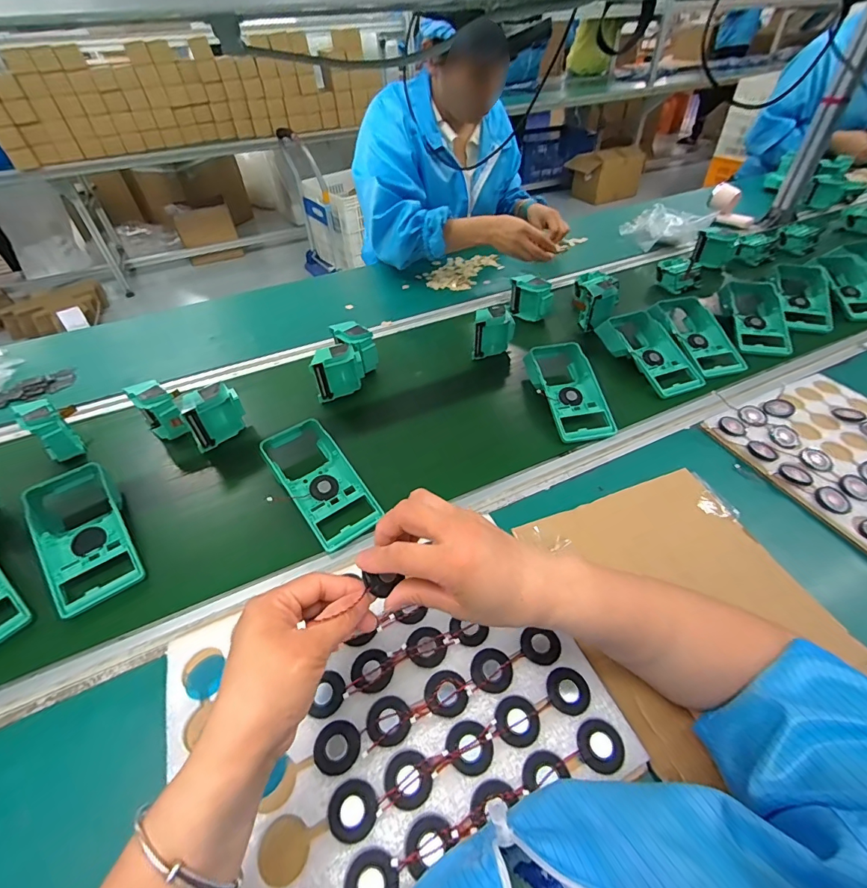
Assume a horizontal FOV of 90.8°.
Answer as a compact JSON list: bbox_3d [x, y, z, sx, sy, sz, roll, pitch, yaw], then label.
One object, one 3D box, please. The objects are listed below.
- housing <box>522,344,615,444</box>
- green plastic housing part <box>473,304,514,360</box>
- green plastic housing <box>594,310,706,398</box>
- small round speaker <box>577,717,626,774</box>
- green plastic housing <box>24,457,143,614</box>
[{"bbox_3d":[0.203,-0.081,0.635,0.093,0.055,0.170,-9,46,-4],"label":"housing"},{"bbox_3d":[0.099,-0.193,0.736,0.074,0.079,0.034,-22,49,-17],"label":"green plastic housing part"},{"bbox_3d":[0.356,-0.152,0.702,0.090,0.045,0.192,-17,47,-12],"label":"green plastic housing"},{"bbox_3d":[0.124,0.223,0.317,0.032,0.004,0.032,-2,46,2],"label":"small round speaker"},{"bbox_3d":[-0.402,0.095,0.486,0.085,0.049,0.182,-29,51,-22],"label":"green plastic housing"}]

